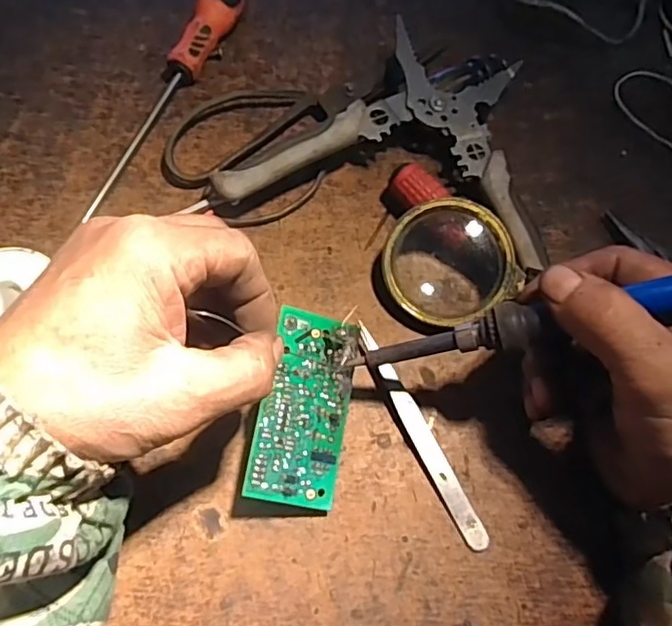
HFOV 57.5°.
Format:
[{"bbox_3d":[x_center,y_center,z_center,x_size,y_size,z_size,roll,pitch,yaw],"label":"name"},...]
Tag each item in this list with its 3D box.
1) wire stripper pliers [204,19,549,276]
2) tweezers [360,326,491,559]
[{"bbox_3d":[0.039,-0.105,0.367,0.180,0.035,0.147,12,66,6],"label":"wire stripper pliers"},{"bbox_3d":[0.041,0.057,0.300,0.011,0.011,0.118,-24,67,-10],"label":"tweezers"}]

